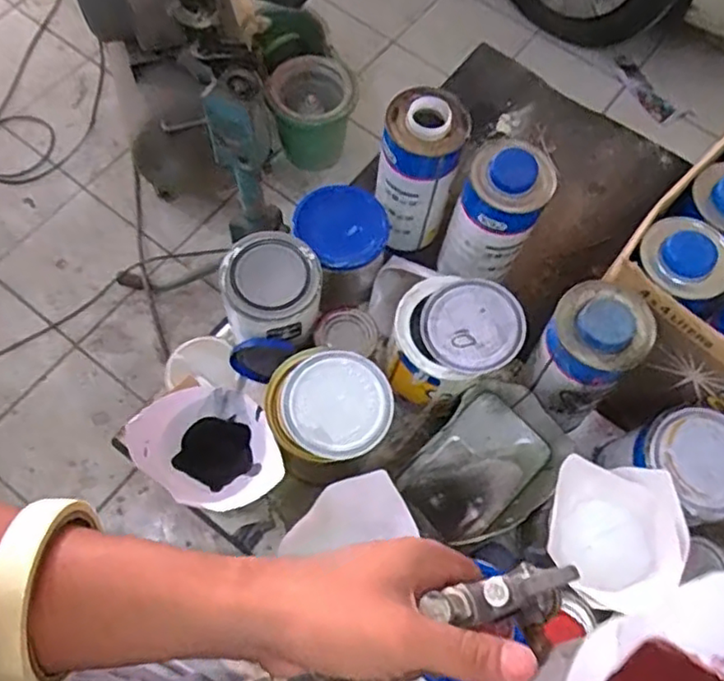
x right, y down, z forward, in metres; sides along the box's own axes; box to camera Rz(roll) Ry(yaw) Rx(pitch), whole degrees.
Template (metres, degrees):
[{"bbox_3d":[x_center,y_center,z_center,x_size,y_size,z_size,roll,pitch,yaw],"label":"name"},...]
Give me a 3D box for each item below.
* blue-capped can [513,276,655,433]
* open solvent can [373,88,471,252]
[{"bbox_3d":[0.209,0.018,0.634,0.084,0.170,0.089,1,67,-2],"label":"blue-capped can"},{"bbox_3d":[0.061,-0.178,0.711,0.085,0.181,0.084,16,68,4],"label":"open solvent can"}]

